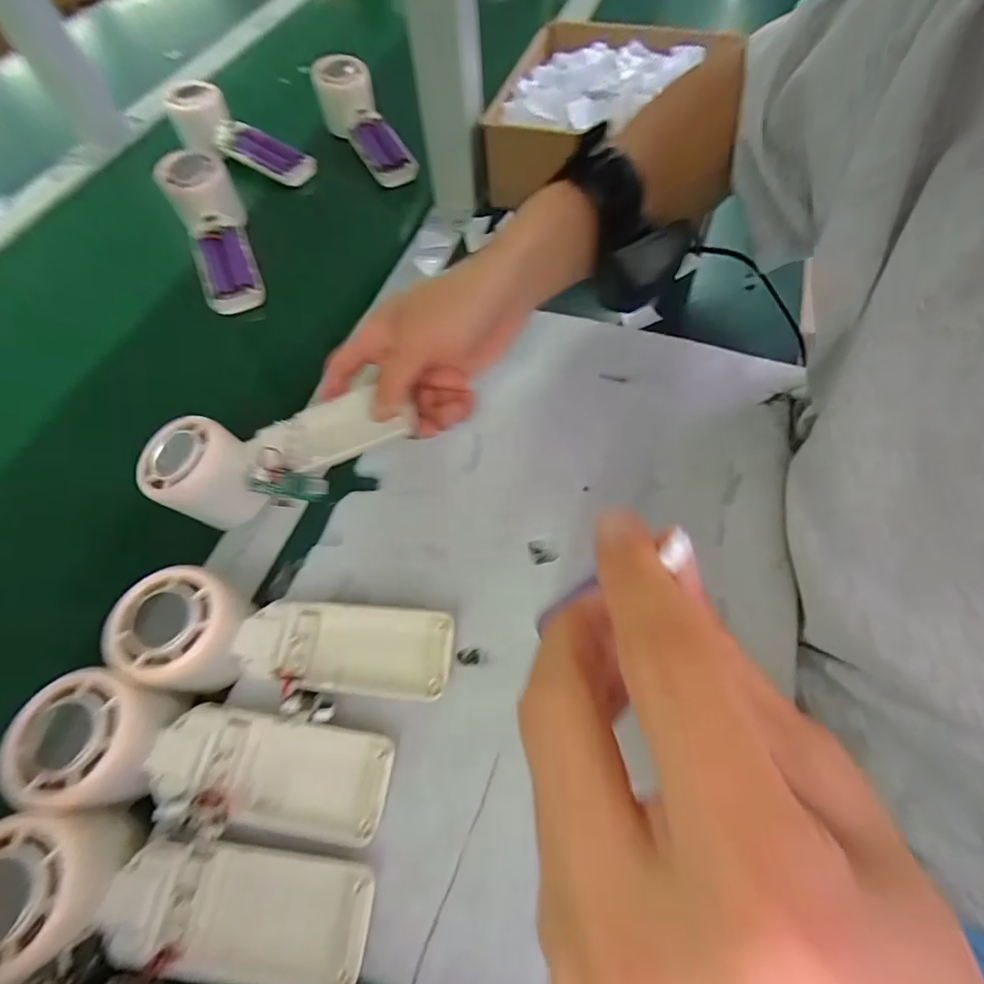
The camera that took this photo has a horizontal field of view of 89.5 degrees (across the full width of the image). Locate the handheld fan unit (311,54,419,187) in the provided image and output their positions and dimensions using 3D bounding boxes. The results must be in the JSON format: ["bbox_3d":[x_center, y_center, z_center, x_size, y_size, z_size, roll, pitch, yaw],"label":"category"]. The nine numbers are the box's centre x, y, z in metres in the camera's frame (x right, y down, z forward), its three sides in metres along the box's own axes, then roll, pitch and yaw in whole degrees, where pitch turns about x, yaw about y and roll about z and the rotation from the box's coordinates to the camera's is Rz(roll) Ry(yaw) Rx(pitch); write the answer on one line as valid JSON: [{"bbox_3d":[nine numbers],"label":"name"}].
[{"bbox_3d":[-0.133,-0.390,0.537,0.059,0.061,0.168,-30,80,-11],"label":"handheld fan unit"}]

